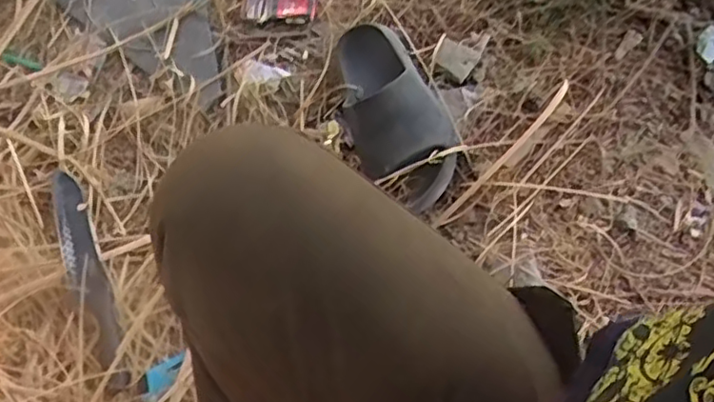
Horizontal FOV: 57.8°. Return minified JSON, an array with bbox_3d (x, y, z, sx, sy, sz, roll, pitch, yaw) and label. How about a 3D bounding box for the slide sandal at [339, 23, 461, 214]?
[{"bbox_3d":[0.043,-0.122,0.820,0.120,0.096,0.264,-25,70,-12],"label":"slide sandal"}]

